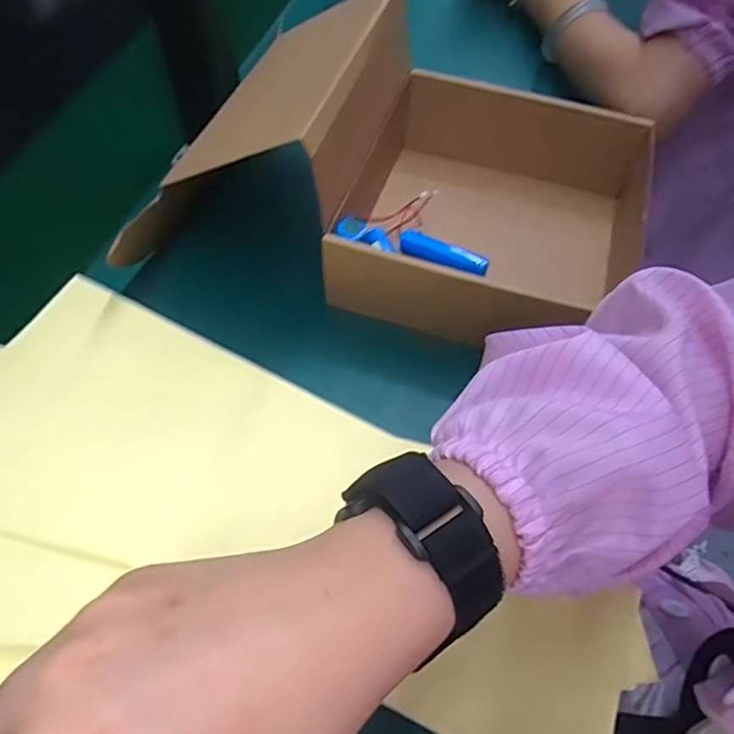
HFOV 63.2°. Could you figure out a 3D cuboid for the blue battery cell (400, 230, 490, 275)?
[{"bbox_3d":[0.056,-0.084,0.442,0.069,0.015,0.018,31,60,16],"label":"blue battery cell"}]

